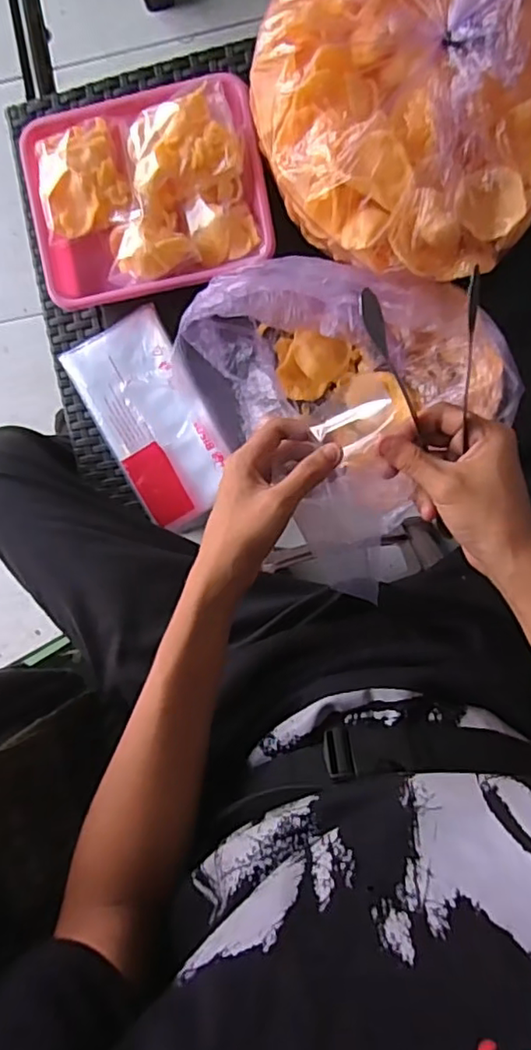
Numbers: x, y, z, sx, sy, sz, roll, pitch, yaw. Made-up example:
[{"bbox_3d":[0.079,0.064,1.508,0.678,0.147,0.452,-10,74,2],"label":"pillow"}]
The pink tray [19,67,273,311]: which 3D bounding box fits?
[{"bbox_3d":[-0.112,-0.313,0.560,0.219,0.052,0.174,-9,94,5],"label":"pink tray"}]

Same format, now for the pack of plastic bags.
[{"bbox_3d":[-0.112,-0.107,0.601,0.103,0.017,0.205,-30,92,7],"label":"pack of plastic bags"}]

